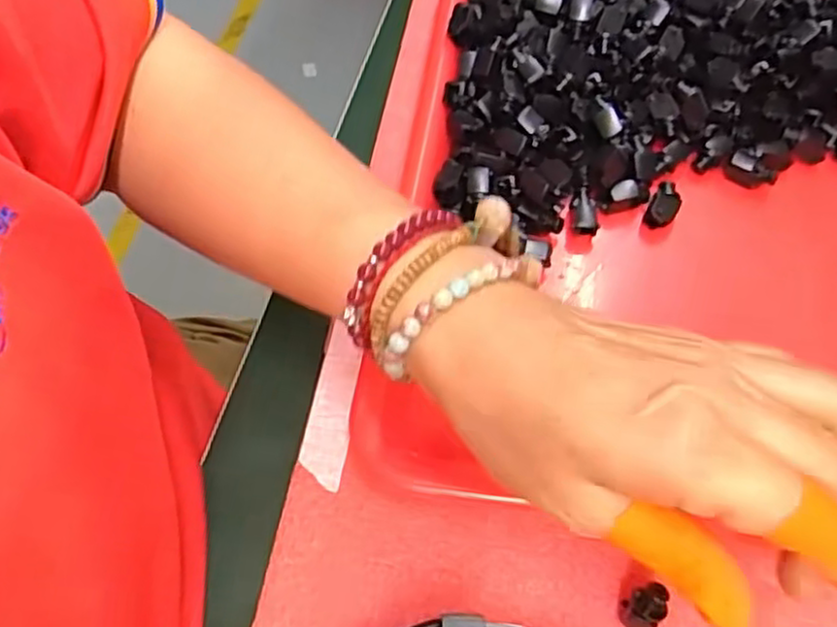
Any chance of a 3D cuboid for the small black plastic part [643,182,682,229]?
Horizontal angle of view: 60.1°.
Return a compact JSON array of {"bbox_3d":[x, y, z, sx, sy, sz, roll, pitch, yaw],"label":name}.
[{"bbox_3d":[0.118,-0.051,0.346,0.013,0.010,0.022,27,66,14],"label":"small black plastic part"}]

